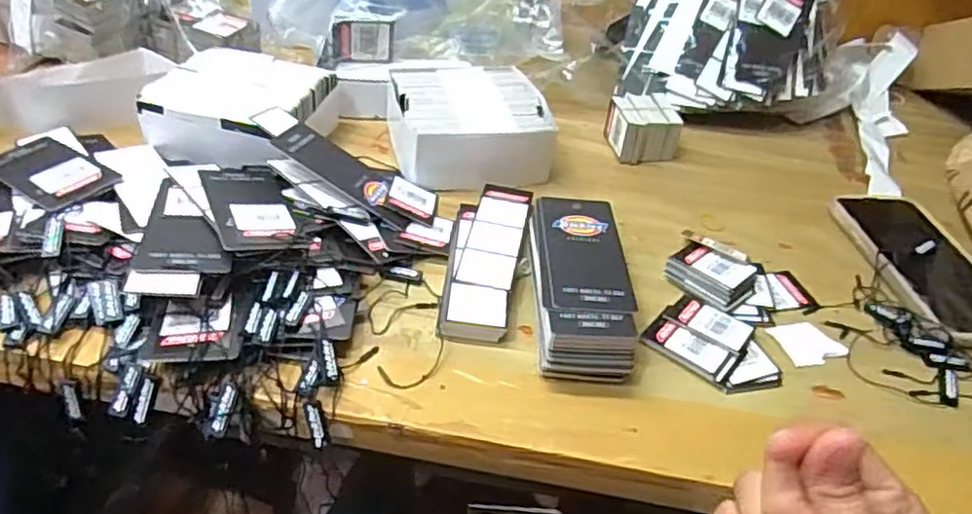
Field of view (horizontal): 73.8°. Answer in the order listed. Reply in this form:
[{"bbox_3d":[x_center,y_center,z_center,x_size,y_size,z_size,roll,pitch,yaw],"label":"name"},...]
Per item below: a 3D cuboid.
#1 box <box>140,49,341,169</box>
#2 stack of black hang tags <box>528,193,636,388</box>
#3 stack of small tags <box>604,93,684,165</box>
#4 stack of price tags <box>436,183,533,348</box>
[{"bbox_3d":[-0.187,-0.115,0.507,0.117,0.043,0.135,9,41,3],"label":"box"},{"bbox_3d":[0.057,0.017,0.410,0.058,0.040,0.134,4,41,-3],"label":"stack of black hang tags"},{"bbox_3d":[0.140,-0.117,0.580,0.059,0.042,0.058,-3,42,-11],"label":"stack of small tags"},{"bbox_3d":[0.000,-0.004,0.440,0.047,0.019,0.155,10,41,4],"label":"stack of price tags"}]

